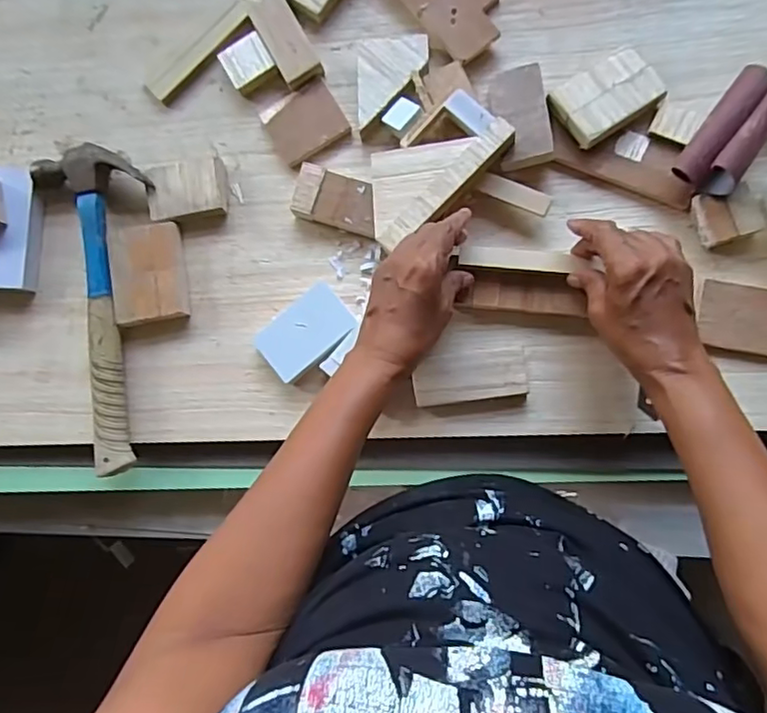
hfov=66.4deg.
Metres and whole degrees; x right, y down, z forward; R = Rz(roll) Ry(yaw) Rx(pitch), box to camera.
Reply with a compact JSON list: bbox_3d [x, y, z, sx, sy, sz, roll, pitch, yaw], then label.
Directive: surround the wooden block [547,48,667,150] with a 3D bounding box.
[{"bbox_3d":[0.180,-0.209,0.472,0.079,0.014,0.055,-35,84,3],"label":"wooden block"}]

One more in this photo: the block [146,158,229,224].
[{"bbox_3d":[-0.171,-0.146,0.514,0.066,0.017,0.052,-8,86,5],"label":"block"}]

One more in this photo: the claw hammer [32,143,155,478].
[{"bbox_3d":[-0.258,-0.042,0.510,0.101,0.026,0.278,-1,86,6],"label":"claw hammer"}]

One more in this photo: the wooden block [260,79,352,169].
[{"bbox_3d":[-0.069,-0.205,0.515,0.062,0.007,0.059,-31,84,3],"label":"wooden block"}]

